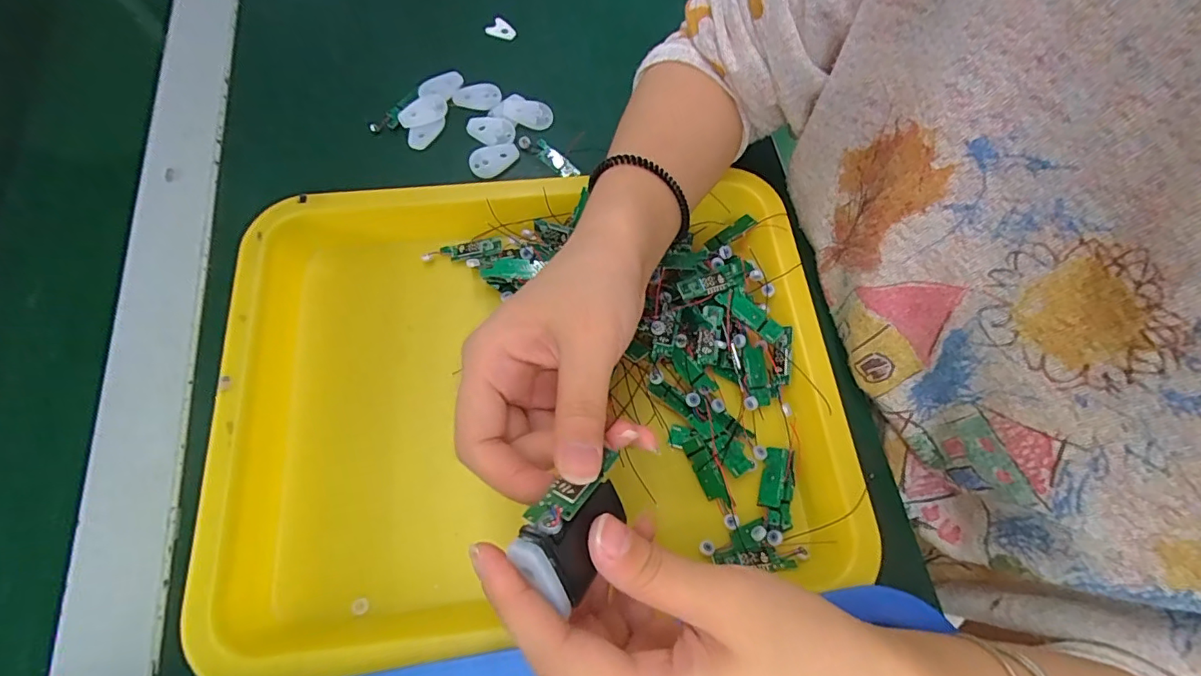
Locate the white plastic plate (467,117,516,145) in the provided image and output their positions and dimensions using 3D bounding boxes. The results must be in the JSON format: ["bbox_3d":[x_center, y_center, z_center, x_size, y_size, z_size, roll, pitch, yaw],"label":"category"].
[{"bbox_3d":[-0.079,-0.151,0.369,0.035,0.004,0.019,18,69,5],"label":"white plastic plate"}]

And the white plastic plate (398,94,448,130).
[{"bbox_3d":[-0.129,-0.165,0.372,0.035,0.005,0.022,-30,79,-10],"label":"white plastic plate"}]

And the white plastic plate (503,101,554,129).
[{"bbox_3d":[-0.053,-0.165,0.377,0.035,0.005,0.021,6,68,0],"label":"white plastic plate"}]

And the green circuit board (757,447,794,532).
[{"bbox_3d":[0.097,0.081,0.281,0.017,0.005,0.044,9,68,2],"label":"green circuit board"}]

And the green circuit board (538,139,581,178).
[{"bbox_3d":[-0.032,-0.129,0.372,0.040,0.008,0.012,41,73,13],"label":"green circuit board"}]

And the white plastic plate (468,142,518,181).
[{"bbox_3d":[-0.075,-0.129,0.363,0.036,0.006,0.020,-37,74,-15],"label":"white plastic plate"}]

